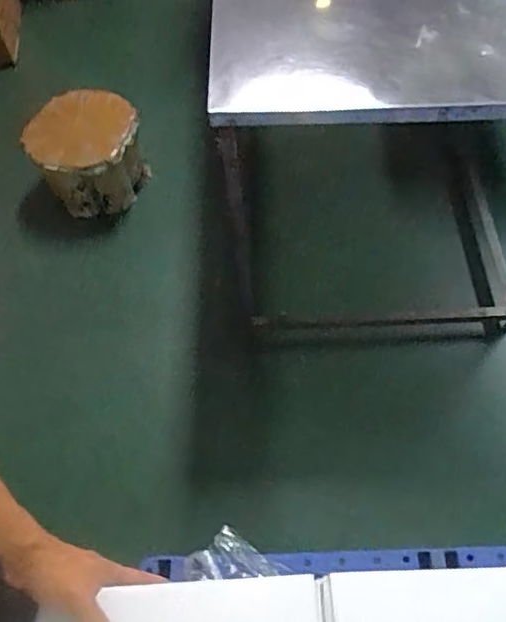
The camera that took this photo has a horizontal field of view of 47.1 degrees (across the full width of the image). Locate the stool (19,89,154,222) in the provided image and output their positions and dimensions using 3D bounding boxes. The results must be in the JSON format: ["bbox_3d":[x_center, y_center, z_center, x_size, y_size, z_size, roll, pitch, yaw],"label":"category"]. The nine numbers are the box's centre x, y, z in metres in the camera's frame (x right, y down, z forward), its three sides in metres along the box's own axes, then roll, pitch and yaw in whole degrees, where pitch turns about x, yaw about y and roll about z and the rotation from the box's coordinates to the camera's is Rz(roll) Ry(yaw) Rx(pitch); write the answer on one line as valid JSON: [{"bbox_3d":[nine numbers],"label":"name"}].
[{"bbox_3d":[-0.444,-0.428,1.576,0.279,0.243,0.265,-26,62,-13],"label":"stool"}]

